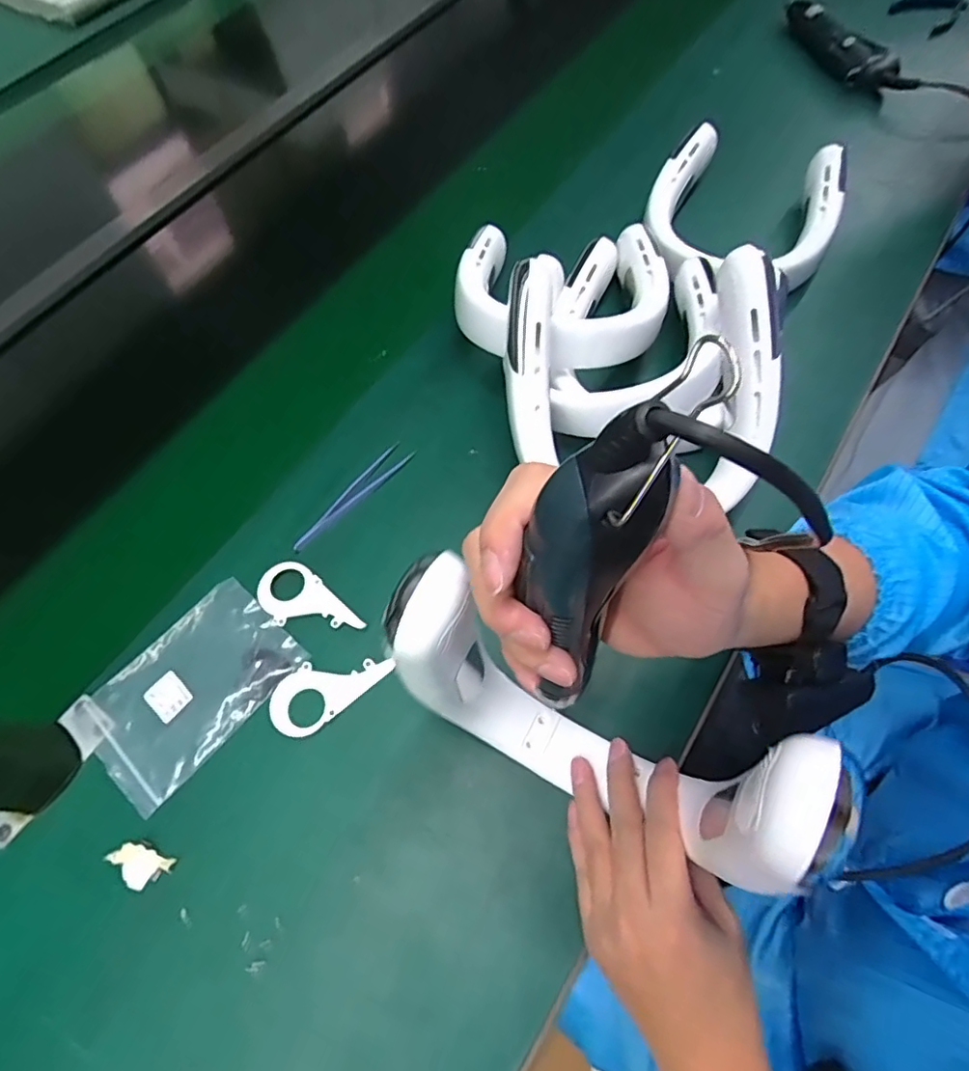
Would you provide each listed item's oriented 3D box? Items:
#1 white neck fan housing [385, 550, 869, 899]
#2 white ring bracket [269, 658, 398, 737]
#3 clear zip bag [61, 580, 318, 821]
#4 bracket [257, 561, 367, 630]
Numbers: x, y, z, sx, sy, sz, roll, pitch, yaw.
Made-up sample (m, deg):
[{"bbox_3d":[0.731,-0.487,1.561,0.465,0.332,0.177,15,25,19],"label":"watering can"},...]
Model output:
[{"bbox_3d":[0.045,0.098,0.304,0.187,0.194,0.048,27,67,13],"label":"white neck fan housing"},{"bbox_3d":[-0.113,0.108,0.423,0.090,0.005,0.047,-37,63,-12],"label":"white ring bracket"},{"bbox_3d":[-0.221,0.113,0.432,0.104,0.014,0.152,38,72,20],"label":"clear zip bag"},{"bbox_3d":[-0.140,0.055,0.451,0.090,0.006,0.048,41,73,20],"label":"bracket"}]

